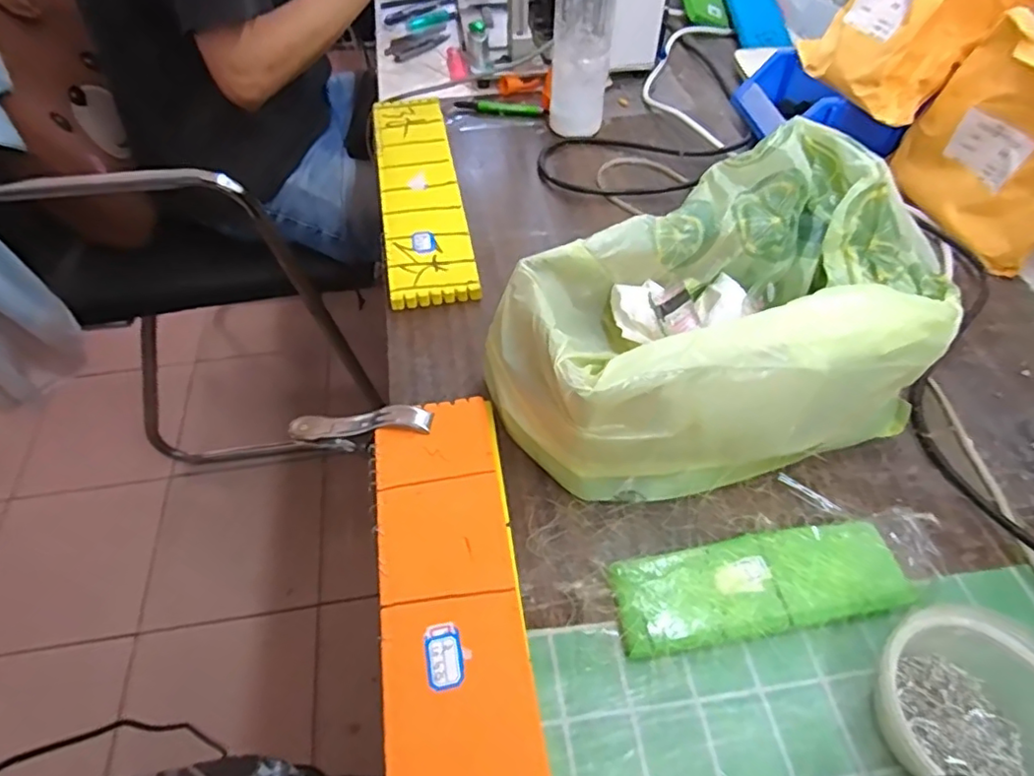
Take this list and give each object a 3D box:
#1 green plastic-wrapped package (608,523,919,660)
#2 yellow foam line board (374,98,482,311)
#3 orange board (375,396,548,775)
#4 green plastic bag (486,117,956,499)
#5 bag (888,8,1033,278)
[{"bbox_3d":[0.151,0.124,0.375,0.179,0.014,0.059,-8,53,-5],"label":"green plastic-wrapped package"},{"bbox_3d":[-0.105,-0.215,0.636,0.080,0.012,0.347,-9,53,-6],"label":"yellow foam line board"},{"bbox_3d":[-0.035,0.151,0.344,0.078,0.032,0.330,-8,53,-6],"label":"orange board"},{"bbox_3d":[0.138,-0.055,0.434,0.315,0.126,0.220,-20,55,-14],"label":"green plastic bag"},{"bbox_3d":[0.435,-0.218,0.531,0.052,0.158,0.166,-8,53,-5],"label":"bag"}]

